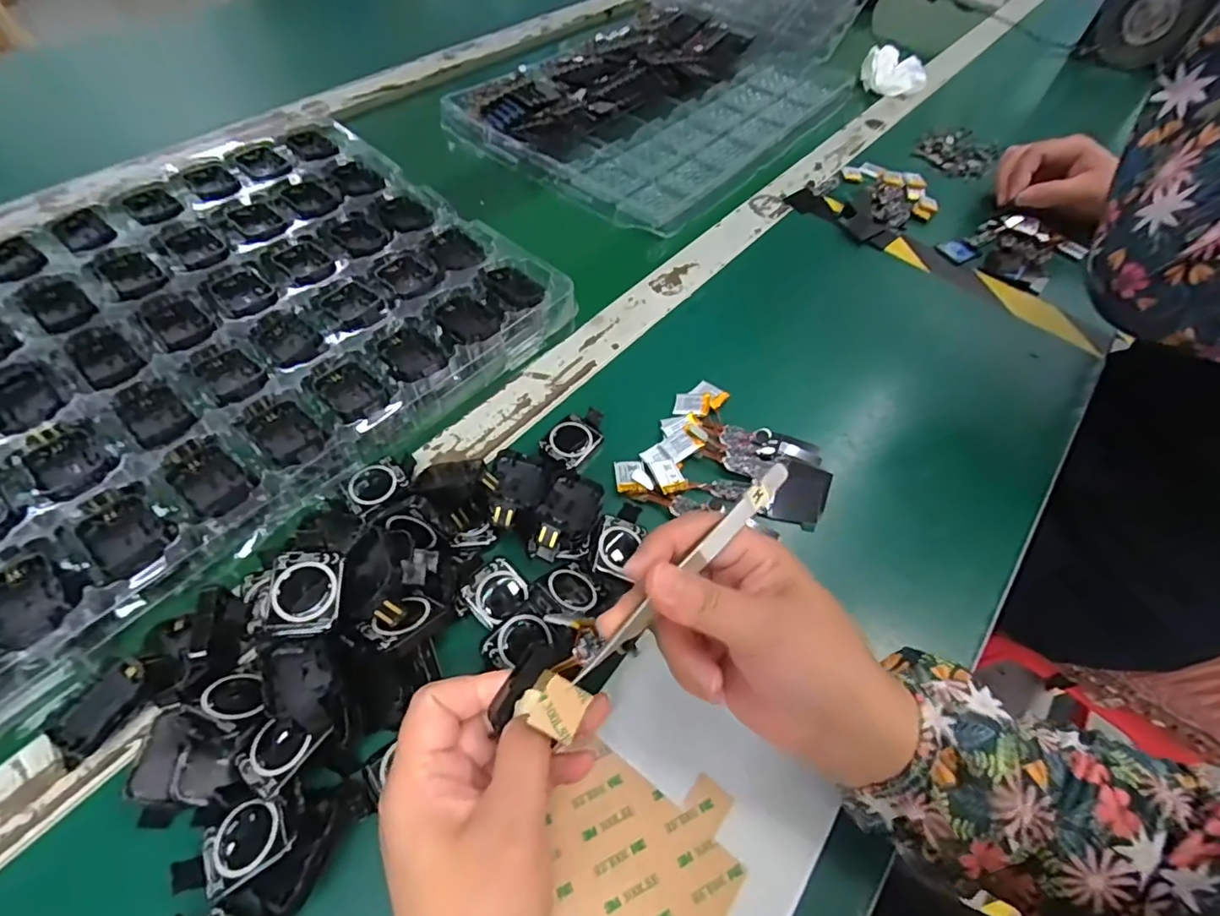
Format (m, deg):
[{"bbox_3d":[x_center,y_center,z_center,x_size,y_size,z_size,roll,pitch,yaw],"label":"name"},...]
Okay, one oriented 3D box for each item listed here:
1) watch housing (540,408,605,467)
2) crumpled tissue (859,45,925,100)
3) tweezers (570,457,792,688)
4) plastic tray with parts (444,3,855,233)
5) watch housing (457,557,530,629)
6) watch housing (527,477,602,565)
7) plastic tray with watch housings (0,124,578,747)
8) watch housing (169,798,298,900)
[{"bbox_3d":[-0.023,-0.014,0.381,0.029,0.010,0.046,35,60,19],"label":"watch housing"},{"bbox_3d":[0.369,-0.496,0.726,0.051,0.036,0.078,-23,61,-19],"label":"crumpled tissue"},{"bbox_3d":[0.034,0.047,0.241,0.128,0.009,0.009,-42,67,-13],"label":"tweezers"},{"bbox_3d":[0.068,-0.434,0.669,0.318,0.027,0.463,30,59,16],"label":"plastic tray with parts"},{"bbox_3d":[-0.062,0.076,0.308,0.032,0.015,0.034,40,62,21],"label":"watch housing"},{"bbox_3d":[-0.024,0.033,0.330,0.031,0.014,0.050,19,56,9],"label":"watch housing"},{"bbox_3d":[-0.314,-0.065,0.378,0.356,0.044,0.506,39,61,21],"label":"plastic tray with watch housings"},{"bbox_3d":[-0.160,0.166,0.239,0.045,0.012,0.030,-27,61,-21],"label":"watch housing"}]

